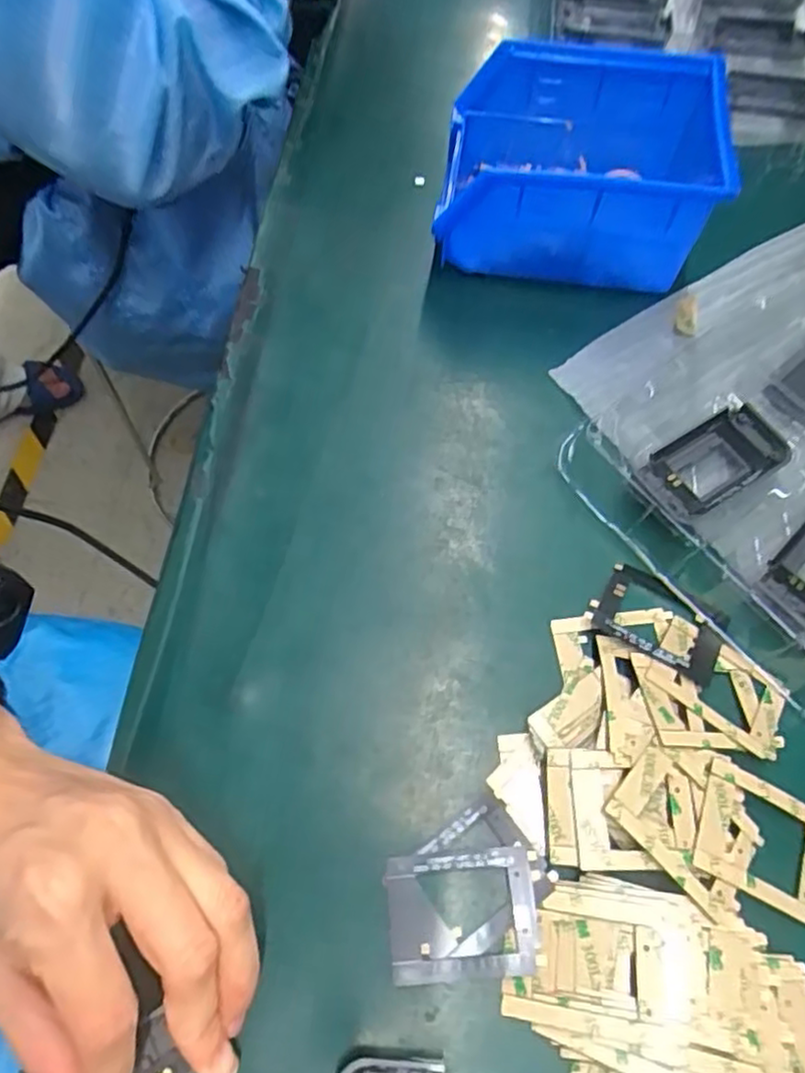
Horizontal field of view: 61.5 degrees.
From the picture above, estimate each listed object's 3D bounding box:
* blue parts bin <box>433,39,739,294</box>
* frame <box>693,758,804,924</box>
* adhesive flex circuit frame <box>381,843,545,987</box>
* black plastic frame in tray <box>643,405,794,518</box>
[{"bbox_3d":[0.096,-0.193,0.364,0.141,0.073,0.111,8,65,4],"label":"blue parts bin"},{"bbox_3d":[0.132,0.112,0.247,0.053,0.004,0.040,27,65,-6],"label":"frame"},{"bbox_3d":[0.021,0.136,0.242,0.052,0.004,0.040,-8,65,3],"label":"adhesive flex circuit frame"},{"bbox_3d":[0.147,-0.036,0.313,0.074,0.010,0.035,-30,68,-14],"label":"black plastic frame in tray"}]

